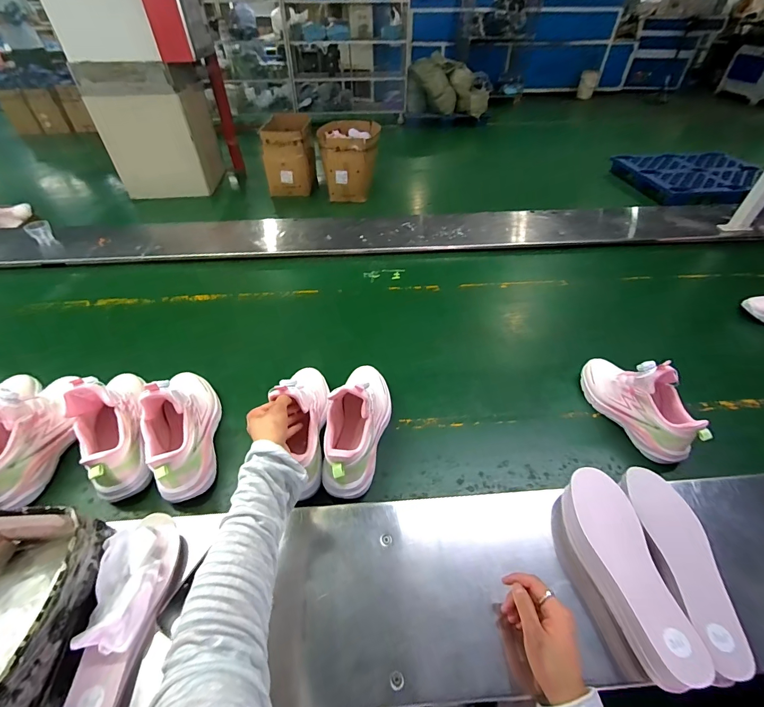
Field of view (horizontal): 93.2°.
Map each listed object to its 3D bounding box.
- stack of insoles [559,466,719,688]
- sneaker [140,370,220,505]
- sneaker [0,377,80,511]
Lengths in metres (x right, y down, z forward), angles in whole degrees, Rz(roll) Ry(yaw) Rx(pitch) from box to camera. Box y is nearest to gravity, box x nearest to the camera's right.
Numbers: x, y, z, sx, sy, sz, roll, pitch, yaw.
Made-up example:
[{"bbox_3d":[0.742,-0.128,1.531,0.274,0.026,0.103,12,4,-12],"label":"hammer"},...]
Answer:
[{"bbox_3d":[0.319,0.285,0.488,0.083,0.072,0.243,0,44,-4],"label":"stack of insoles"},{"bbox_3d":[-0.356,0.118,0.649,0.092,0.157,0.259,-8,45,-12],"label":"sneaker"},{"bbox_3d":[-0.633,0.132,0.639,0.101,0.158,0.265,1,44,-3],"label":"sneaker"}]

